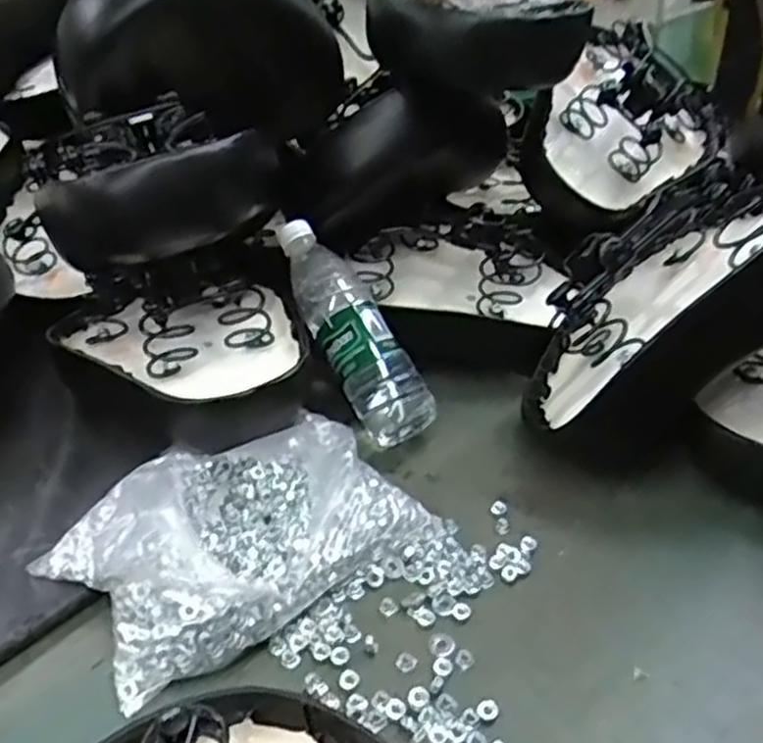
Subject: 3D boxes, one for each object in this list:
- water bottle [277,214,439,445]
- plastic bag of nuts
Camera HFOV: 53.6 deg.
[{"bbox_3d":[-0.027,-0.043,0.701,0.077,0.071,0.234,-23,71,-26],"label":"water bottle"},{"bbox_3d":[-0.110,0.104,0.560,0.248,0.071,0.177,-26,39,-31],"label":"plastic bag of nuts"}]

